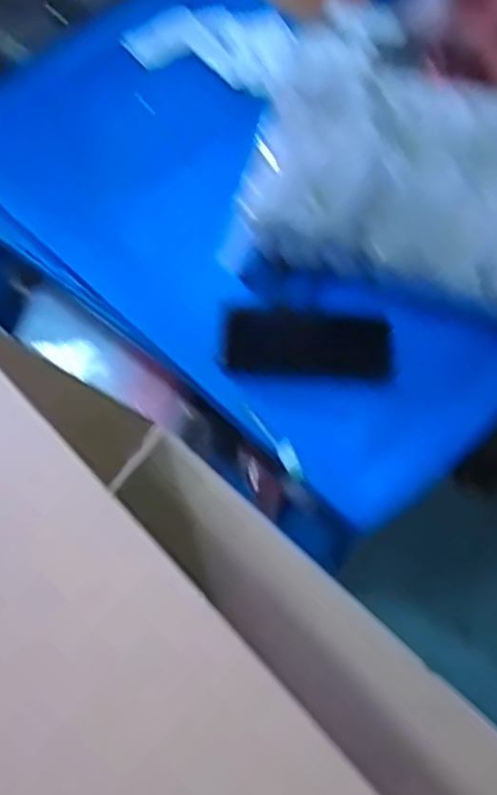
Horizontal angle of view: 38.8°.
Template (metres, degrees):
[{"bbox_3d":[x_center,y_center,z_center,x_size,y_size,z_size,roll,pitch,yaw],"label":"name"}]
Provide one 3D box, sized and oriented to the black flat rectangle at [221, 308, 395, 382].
[{"bbox_3d":[0.056,-0.052,0.684,0.159,0.005,0.066,2,87,6],"label":"black flat rectangle"}]

